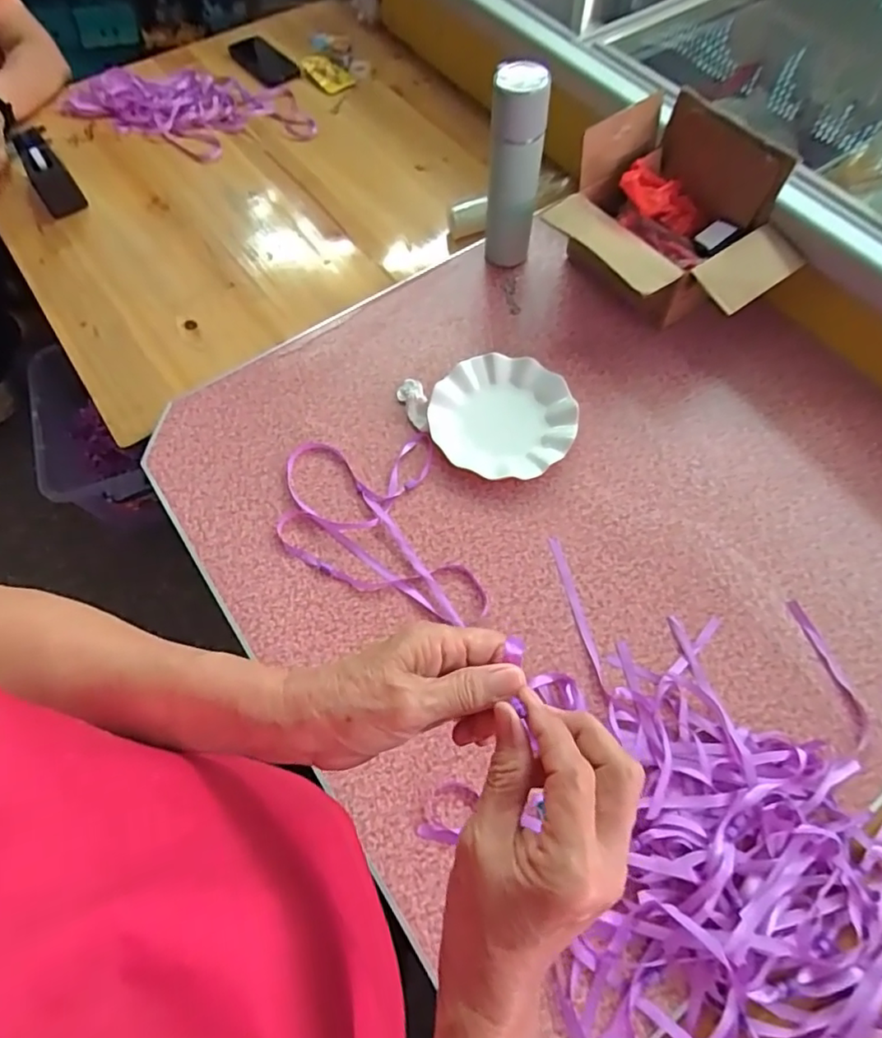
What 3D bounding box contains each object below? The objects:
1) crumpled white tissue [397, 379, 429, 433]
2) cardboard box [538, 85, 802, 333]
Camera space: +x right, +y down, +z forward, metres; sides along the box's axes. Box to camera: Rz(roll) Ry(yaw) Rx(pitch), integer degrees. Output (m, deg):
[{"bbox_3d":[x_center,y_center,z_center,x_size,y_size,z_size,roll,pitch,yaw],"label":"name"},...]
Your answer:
[{"bbox_3d":[-0.035,-0.149,0.747,0.032,0.019,0.082,-15,65,-7],"label":"crumpled white tissue"},{"bbox_3d":[0.291,-0.363,0.745,0.220,0.185,0.281,-36,69,-15],"label":"cardboard box"}]

